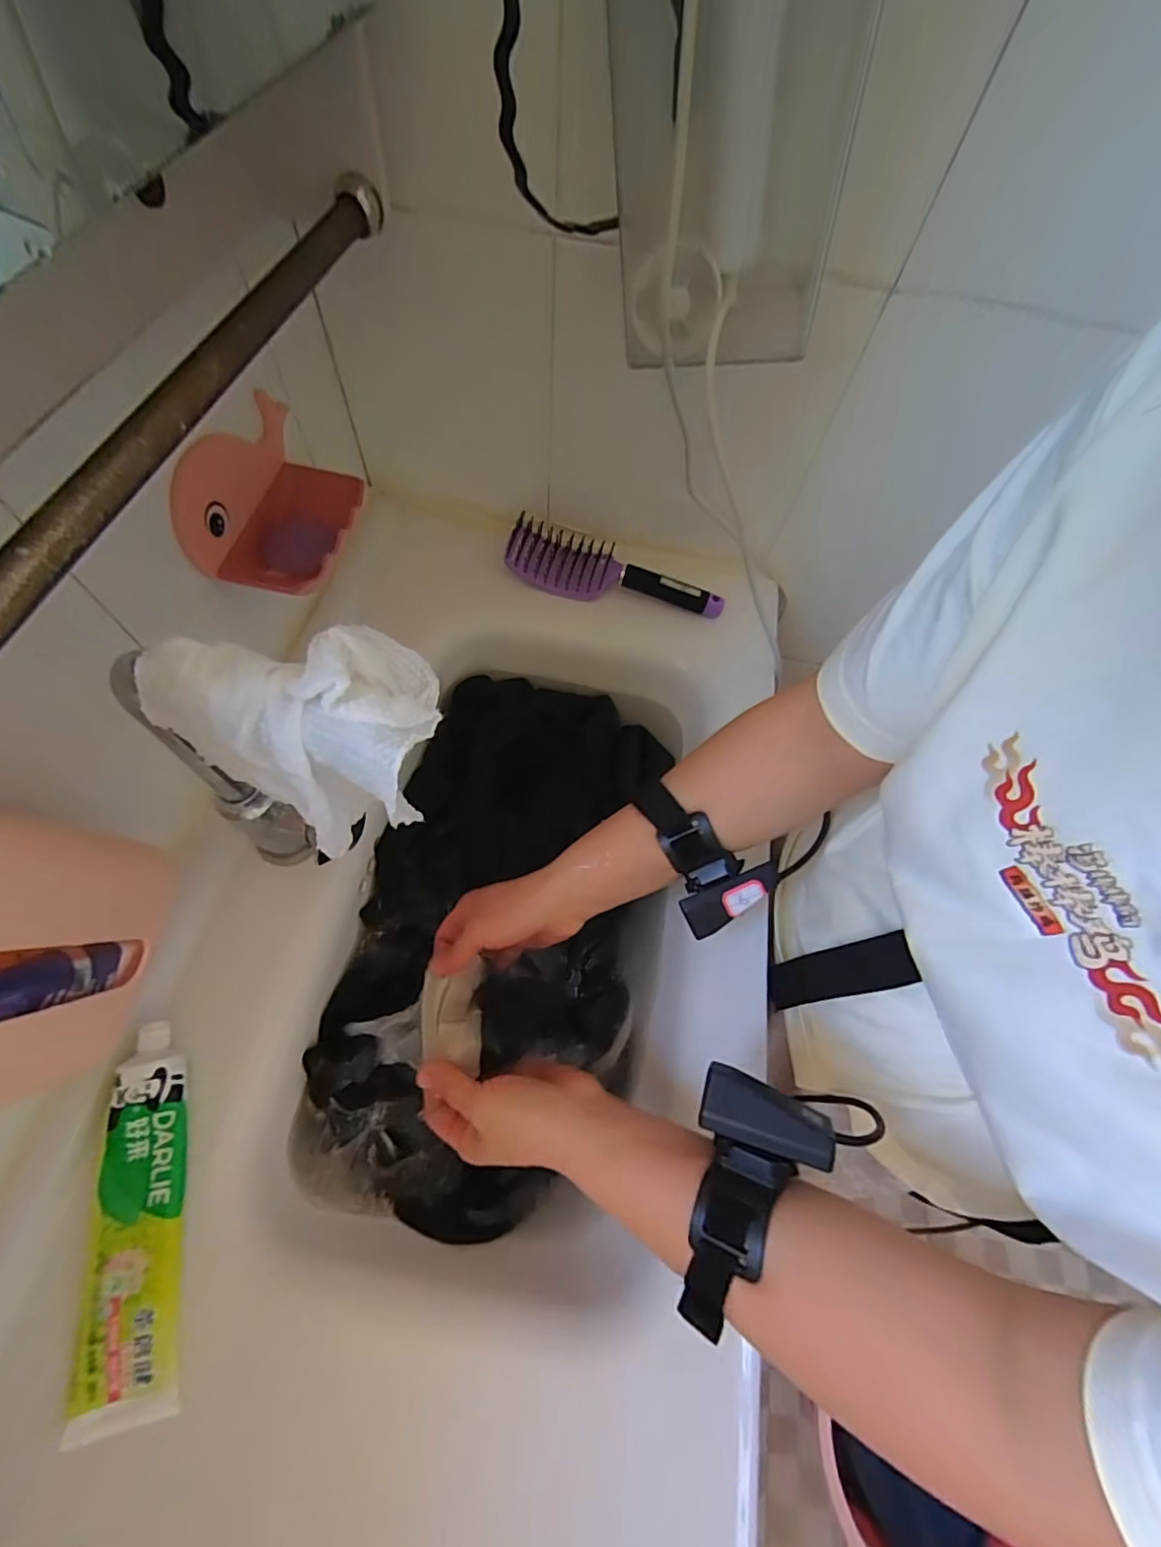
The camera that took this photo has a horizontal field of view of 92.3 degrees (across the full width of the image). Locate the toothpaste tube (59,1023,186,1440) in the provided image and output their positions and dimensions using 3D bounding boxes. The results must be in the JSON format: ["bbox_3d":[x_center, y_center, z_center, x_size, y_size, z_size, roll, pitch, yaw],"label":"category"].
[{"bbox_3d":[-0.275,0.268,0.340,0.053,0.023,0.204,-8,65,-9],"label":"toothpaste tube"}]

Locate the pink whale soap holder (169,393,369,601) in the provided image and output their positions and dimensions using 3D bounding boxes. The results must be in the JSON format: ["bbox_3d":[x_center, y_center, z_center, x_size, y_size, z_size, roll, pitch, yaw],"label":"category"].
[{"bbox_3d":[-0.231,-0.219,0.433,0.095,0.064,0.156,6,64,-2],"label":"pink whale soap holder"}]

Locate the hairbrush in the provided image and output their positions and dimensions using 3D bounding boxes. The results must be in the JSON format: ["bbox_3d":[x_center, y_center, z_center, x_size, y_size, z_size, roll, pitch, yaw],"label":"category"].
[{"bbox_3d":[0.040,-0.224,0.608,0.234,0.038,0.074,16,64,3],"label":"hairbrush"}]

